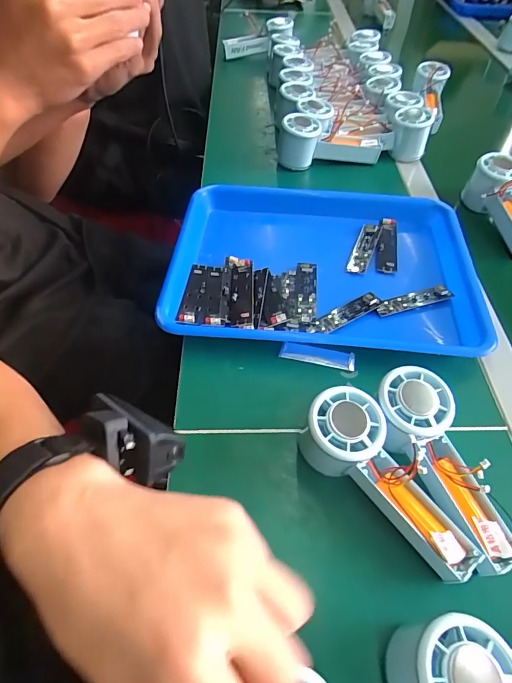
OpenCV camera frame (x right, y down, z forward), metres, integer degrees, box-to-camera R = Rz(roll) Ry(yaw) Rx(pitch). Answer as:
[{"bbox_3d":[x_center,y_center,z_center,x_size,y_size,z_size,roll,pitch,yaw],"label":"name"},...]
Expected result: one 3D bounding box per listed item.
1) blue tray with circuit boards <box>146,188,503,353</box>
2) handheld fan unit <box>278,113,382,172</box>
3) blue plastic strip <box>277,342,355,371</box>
[{"bbox_3d":[0.081,-0.089,0.471,0.338,0.033,0.240,4,53,3],"label":"blue tray with circuit boards"},{"bbox_3d":[0.108,-0.293,0.614,0.149,0.060,0.047,0,52,-16],"label":"handheld fan unit"},{"bbox_3d":[0.062,0.015,0.411,0.074,0.008,0.019,7,53,5],"label":"blue plastic strip"}]

